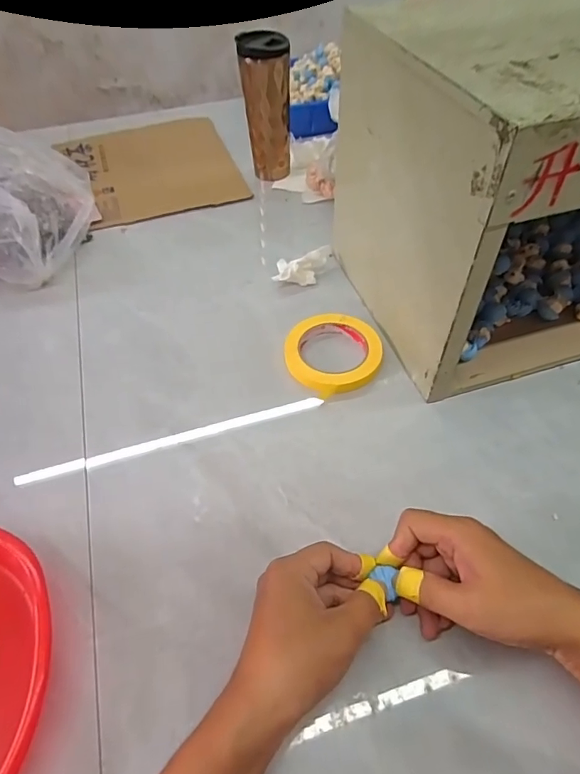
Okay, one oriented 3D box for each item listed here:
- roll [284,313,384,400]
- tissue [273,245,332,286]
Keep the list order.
[{"bbox_3d":[0.051,-0.041,0.548,0.109,0.015,0.106,-2,53,3],"label":"roll"},{"bbox_3d":[0.023,-0.161,0.640,0.098,0.029,0.038,-28,56,-16],"label":"tissue"}]

